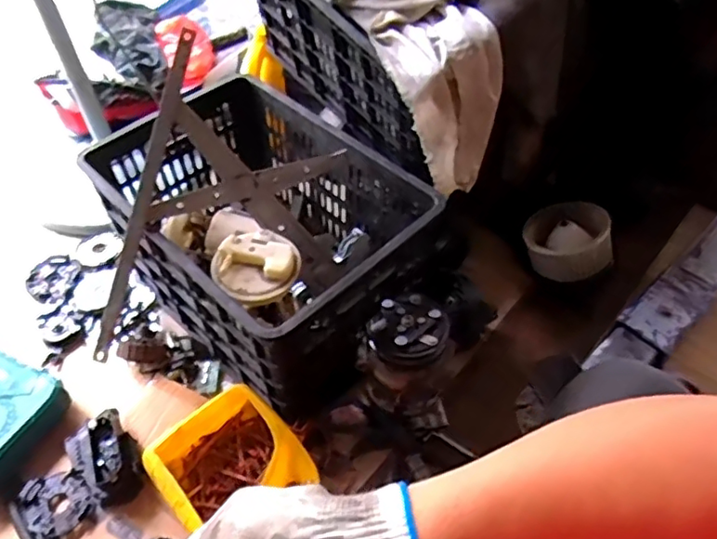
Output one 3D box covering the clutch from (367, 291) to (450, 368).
[{"bbox_3d":[0.071,0.081,0.834,0.109,0.042,0.101,0,51,0],"label":"clutch"}]

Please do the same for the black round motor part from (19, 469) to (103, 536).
[{"bbox_3d":[-0.431,0.335,0.852,0.096,0.032,0.089,-1,50,1],"label":"black round motor part"}]

